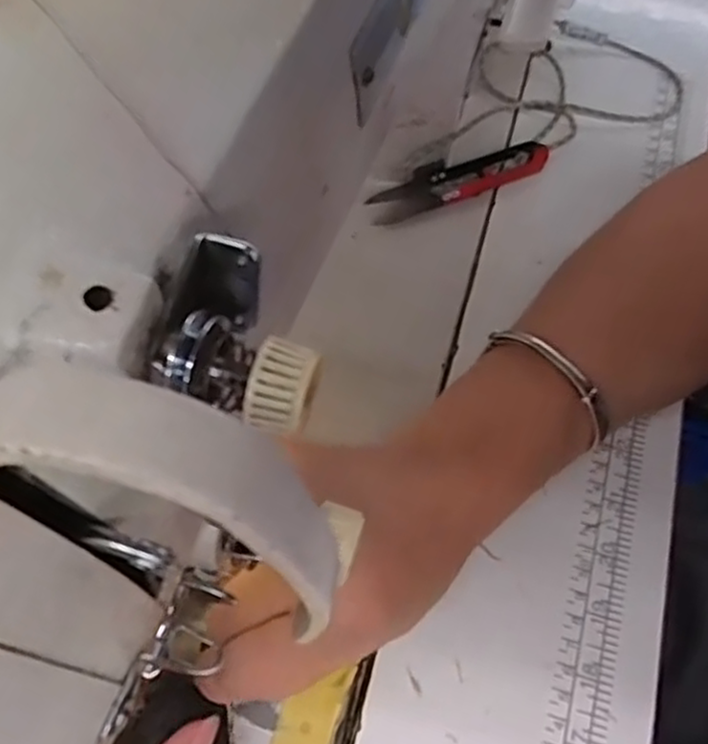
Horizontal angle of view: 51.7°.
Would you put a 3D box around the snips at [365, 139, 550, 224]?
[{"bbox_3d":[0.058,-0.106,0.403,0.105,0.009,0.025,-20,66,-13],"label":"snips"}]

